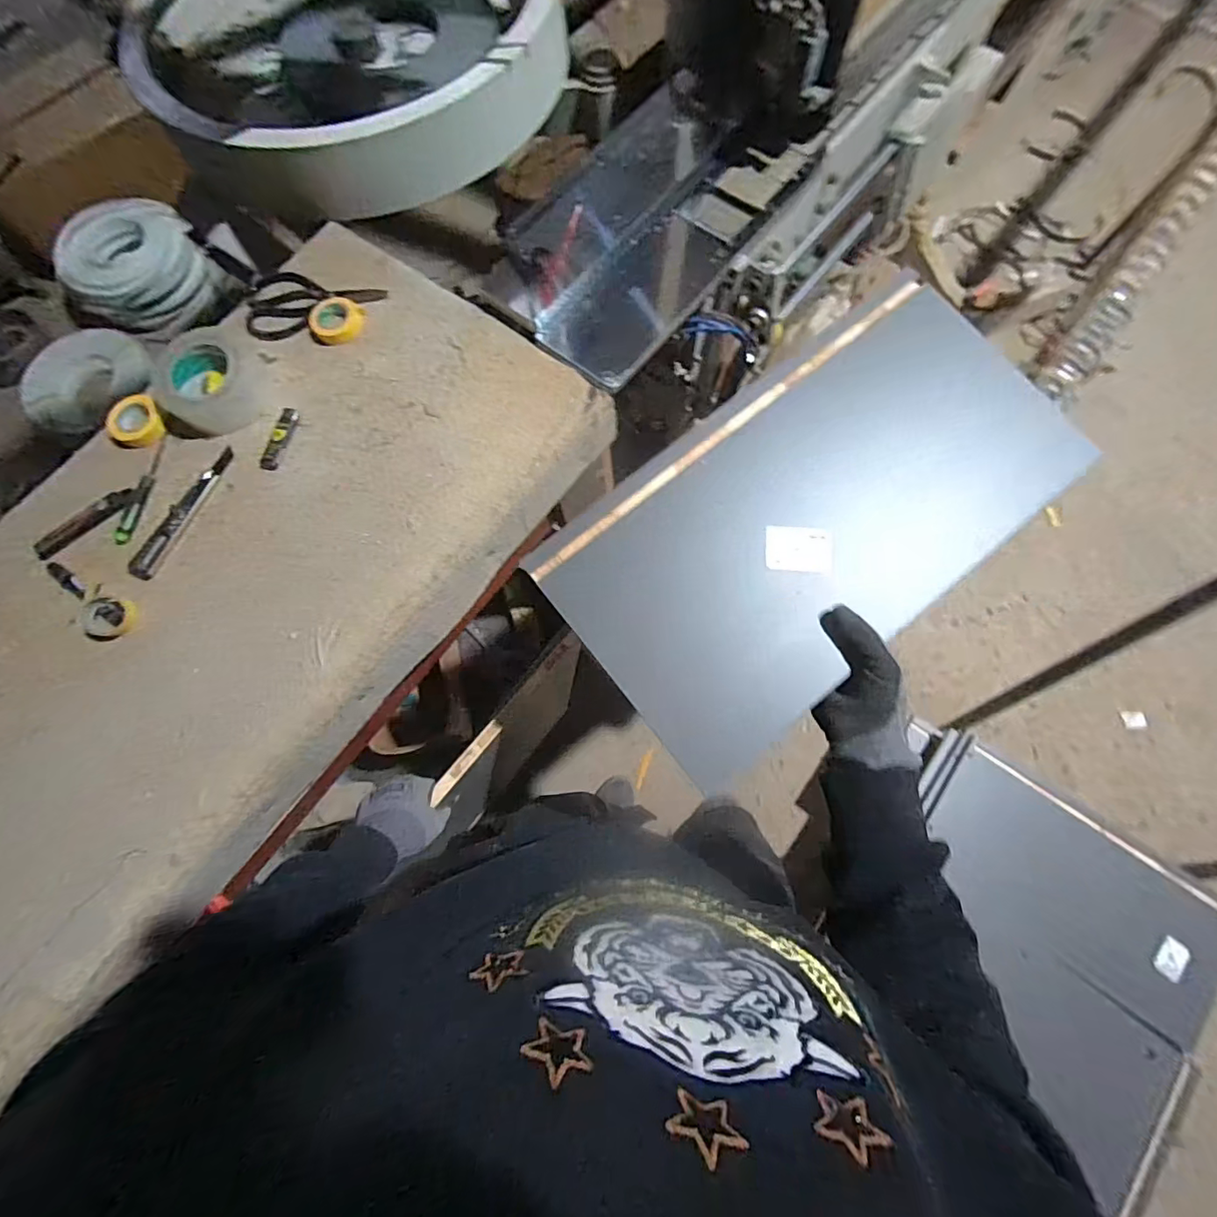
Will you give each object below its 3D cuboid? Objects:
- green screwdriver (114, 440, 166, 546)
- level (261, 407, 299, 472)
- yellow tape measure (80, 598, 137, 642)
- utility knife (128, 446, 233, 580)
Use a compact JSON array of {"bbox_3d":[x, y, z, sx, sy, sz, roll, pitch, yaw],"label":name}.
[{"bbox_3d":[-0.582,-0.147,0.682,0.023,0.016,0.142,7,74,2],"label":"green screwdriver"},{"bbox_3d":[-0.419,-0.217,0.694,0.021,0.007,0.086,11,73,5],"label":"level"},{"bbox_3d":[-0.583,0.014,0.634,0.056,0.024,0.048,8,73,3],"label":"yellow tape measure"},{"bbox_3d":[-0.521,-0.121,0.669,0.029,0.013,0.186,19,74,7],"label":"utility knife"}]

